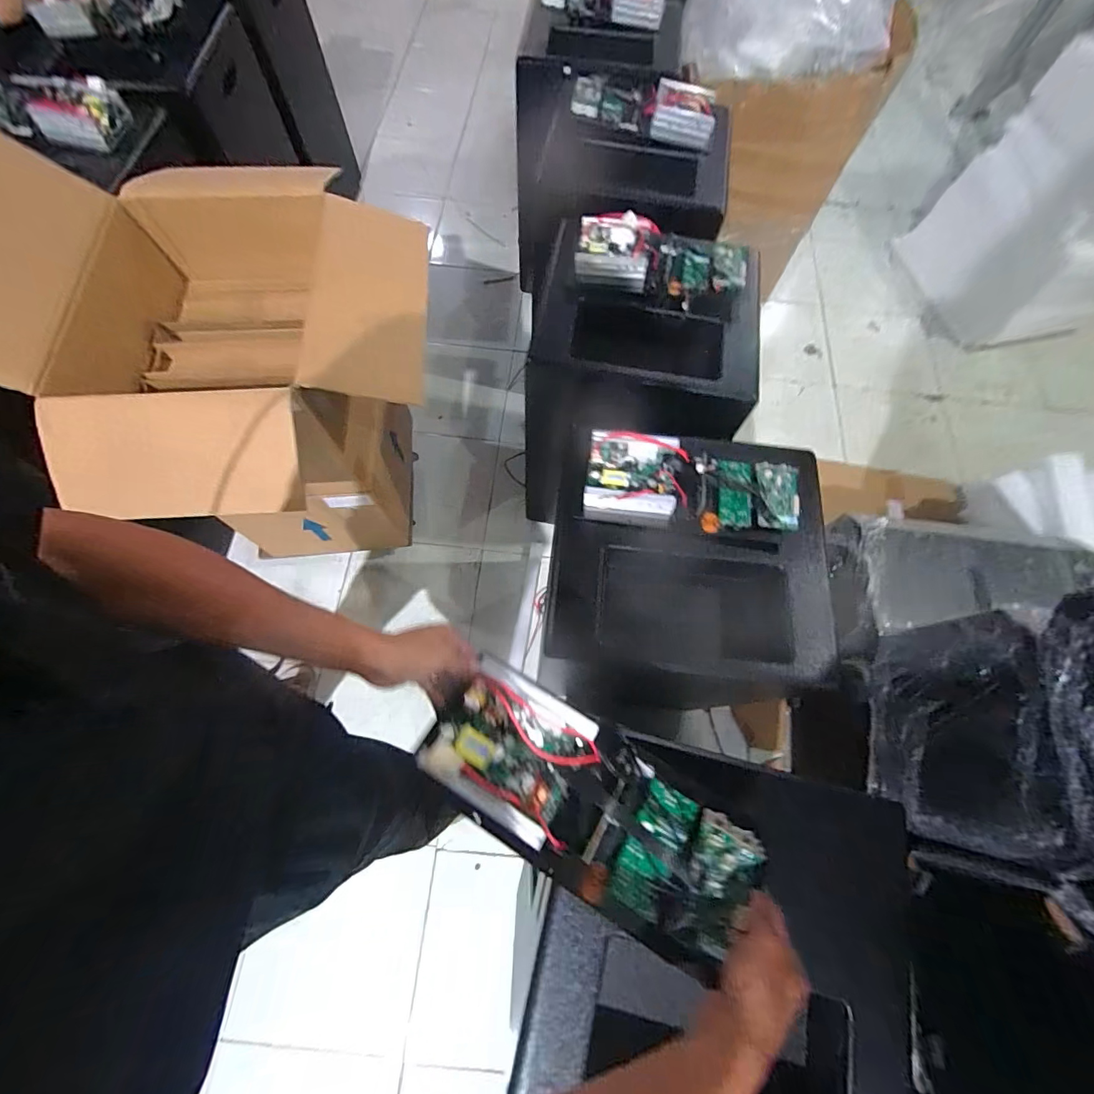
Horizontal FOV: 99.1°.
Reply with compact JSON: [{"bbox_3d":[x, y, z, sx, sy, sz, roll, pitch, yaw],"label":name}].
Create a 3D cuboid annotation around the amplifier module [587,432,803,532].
[{"bbox_3d":[0.223,-0.099,0.729,0.320,0.061,0.129,7,68,1],"label":"amplifier module"}]

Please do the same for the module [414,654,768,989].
[{"bbox_3d":[0.037,0.244,0.439,0.317,0.049,0.129,32,71,7],"label":"module"}]

